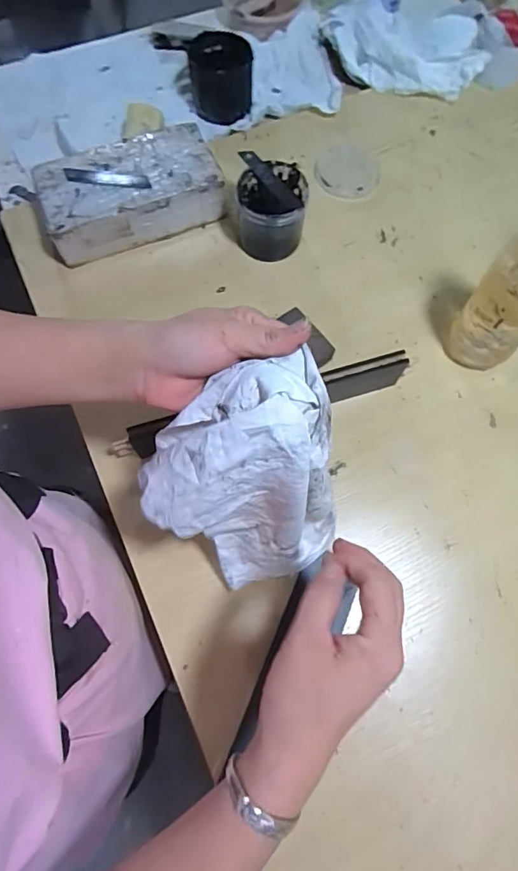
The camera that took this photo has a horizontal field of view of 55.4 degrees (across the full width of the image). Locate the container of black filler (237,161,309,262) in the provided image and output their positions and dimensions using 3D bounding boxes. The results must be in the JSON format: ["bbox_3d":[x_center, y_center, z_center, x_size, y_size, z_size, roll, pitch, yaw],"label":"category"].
[{"bbox_3d":[0.014,-0.260,0.573,0.079,0.076,0.083,-1,71,0],"label":"container of black filler"}]

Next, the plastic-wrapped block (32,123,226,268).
[{"bbox_3d":[-0.150,-0.282,0.590,0.200,0.079,0.096,-22,72,-7],"label":"plastic-wrapped block"}]

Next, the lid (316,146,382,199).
[{"bbox_3d":[0.115,-0.343,0.638,0.081,0.010,0.083,0,71,0],"label":"lid"}]

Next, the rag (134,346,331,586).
[{"bbox_3d":[-0.010,0.044,0.378,0.134,0.199,0.118,-20,72,-7],"label":"rag"}]

